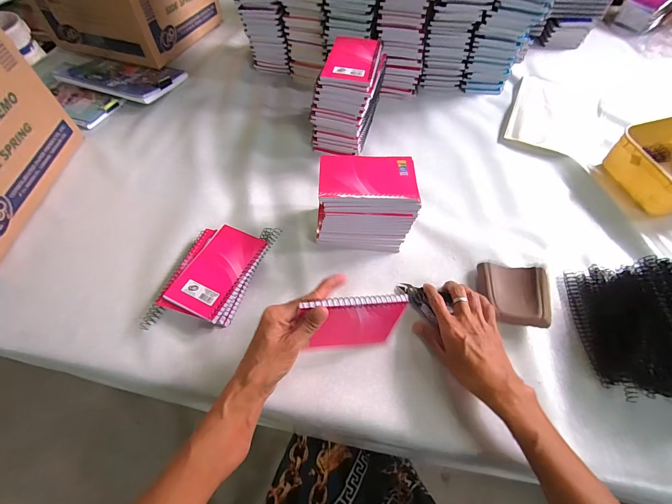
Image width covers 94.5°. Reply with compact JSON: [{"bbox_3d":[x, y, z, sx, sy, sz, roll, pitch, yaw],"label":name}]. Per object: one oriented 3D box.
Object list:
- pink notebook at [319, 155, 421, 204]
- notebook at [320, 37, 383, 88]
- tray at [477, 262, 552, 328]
[{"bbox_3d":[0.045,-0.102,0.426,0.132,0.014,0.080,-1,58,-2],"label":"pink notebook"},{"bbox_3d":[0.029,-0.326,0.524,0.083,0.012,0.141,11,58,6],"label":"notebook"},{"bbox_3d":[0.244,0.058,0.423,0.086,0.032,0.088,9,57,6],"label":"tray"}]

